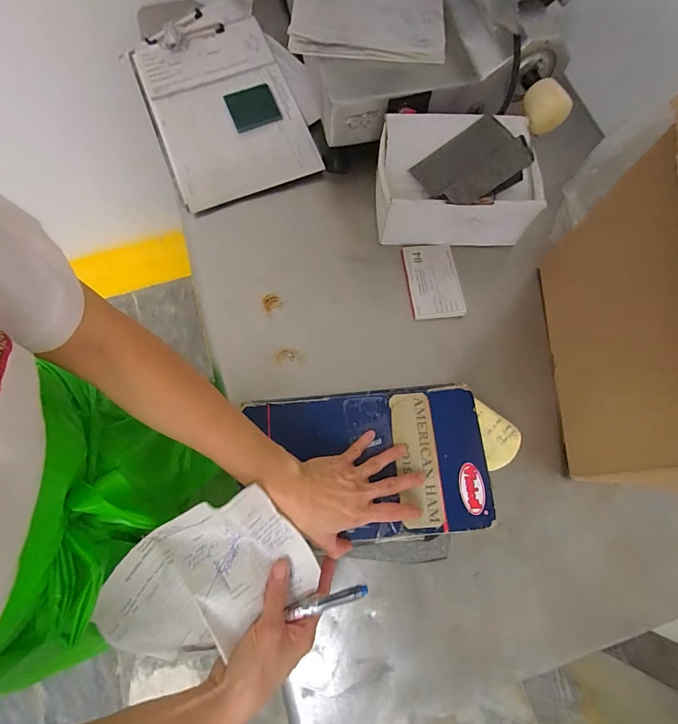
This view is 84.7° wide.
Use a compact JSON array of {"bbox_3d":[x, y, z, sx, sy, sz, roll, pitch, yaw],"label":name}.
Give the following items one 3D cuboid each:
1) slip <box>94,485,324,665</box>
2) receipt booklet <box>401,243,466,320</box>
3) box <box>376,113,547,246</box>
[{"bbox_3d":[-0.121,0.192,0.325,0.177,0.036,0.120,-28,102,-4],"label":"slip"},{"bbox_3d":[0.131,-0.115,0.524,0.070,0.006,0.113,-8,72,5],"label":"receipt booklet"},{"bbox_3d":[0.157,-0.249,0.525,0.218,0.101,0.145,2,70,0],"label":"box"}]

